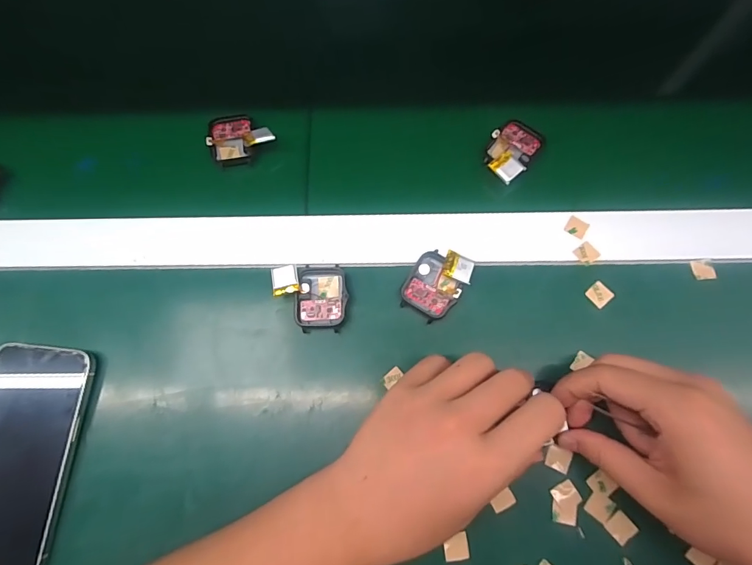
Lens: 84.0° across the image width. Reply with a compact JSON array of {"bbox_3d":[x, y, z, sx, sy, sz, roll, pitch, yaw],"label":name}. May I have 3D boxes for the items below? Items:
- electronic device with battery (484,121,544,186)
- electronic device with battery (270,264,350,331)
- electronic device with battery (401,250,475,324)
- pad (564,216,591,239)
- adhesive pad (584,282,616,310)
[{"bbox_3d":[0.105,-0.103,0.328,0.036,0.013,0.053,36,79,10],"label":"electronic device with battery"},{"bbox_3d":[-0.046,0.011,0.301,0.050,0.014,0.048,-9,75,-1],"label":"electronic device with battery"},{"bbox_3d":[0.043,0.000,0.297,0.037,0.015,0.048,33,79,10],"label":"electronic device with battery"},{"bbox_3d":[0.152,-0.042,0.315,0.014,0.004,0.014,31,78,9],"label":"pad"},{"bbox_3d":[0.161,0.009,0.302,0.016,0.004,0.016,-45,71,-2],"label":"adhesive pad"}]

